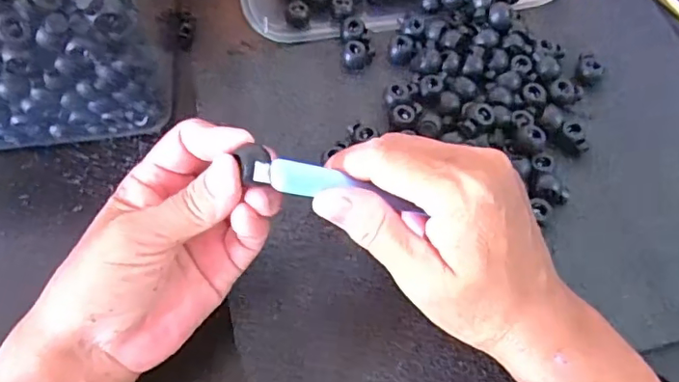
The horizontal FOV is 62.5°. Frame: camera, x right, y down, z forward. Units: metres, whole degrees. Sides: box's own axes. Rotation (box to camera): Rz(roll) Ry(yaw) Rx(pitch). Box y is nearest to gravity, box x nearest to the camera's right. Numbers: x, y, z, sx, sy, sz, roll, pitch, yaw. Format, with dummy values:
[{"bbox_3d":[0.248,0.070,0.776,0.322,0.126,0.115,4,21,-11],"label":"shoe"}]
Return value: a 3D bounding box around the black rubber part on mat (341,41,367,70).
[{"bbox_3d":[0.010,-0.093,0.382,0.016,0.014,0.014,-2,62,-1],"label":"black rubber part on mat"}]

